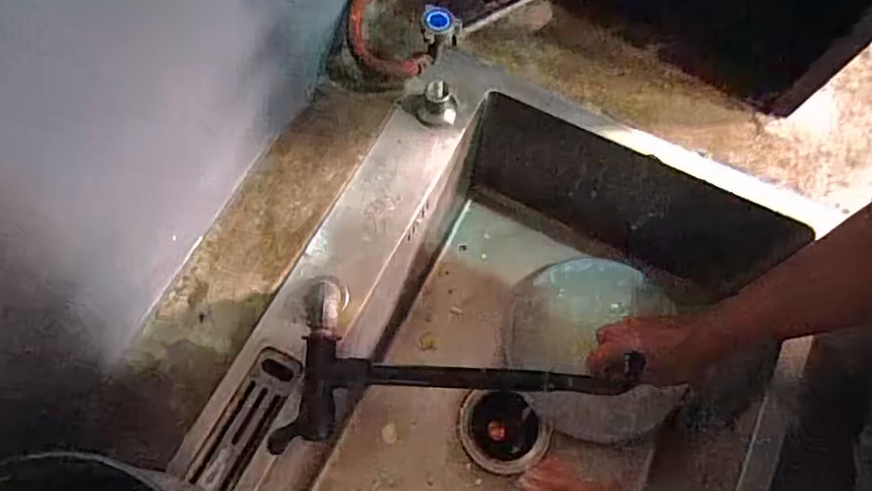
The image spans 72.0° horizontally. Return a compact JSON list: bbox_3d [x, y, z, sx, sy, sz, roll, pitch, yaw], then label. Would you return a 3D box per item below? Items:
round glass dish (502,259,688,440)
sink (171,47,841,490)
[{"bbox_3d":[0.184,0.117,0.719,0.189,0.045,0.212,8,68,2],"label":"round glass dish"},{"bbox_3d":[0.056,0.155,0.603,0.432,0.247,0.587,25,70,9],"label":"sink"}]

